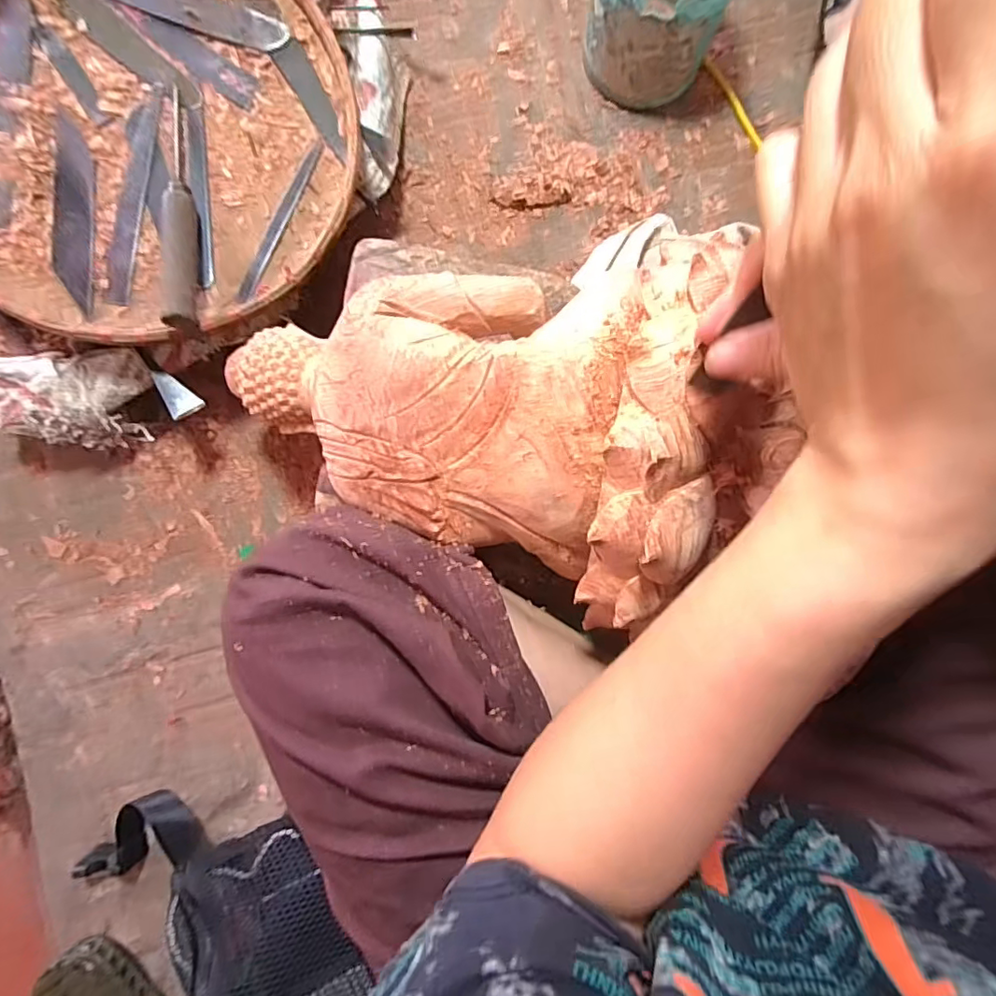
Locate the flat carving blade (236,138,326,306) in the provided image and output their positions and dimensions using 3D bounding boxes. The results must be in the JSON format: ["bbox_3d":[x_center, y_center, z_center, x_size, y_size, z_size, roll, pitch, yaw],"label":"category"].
[{"bbox_3d":[-0.155,-0.198,0.383,0.011,0.004,0.126,24,85,-1],"label":"flat carving blade"}]

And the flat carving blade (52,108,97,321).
[{"bbox_3d":[-0.290,-0.193,0.369,0.026,0.004,0.134,-1,88,-7],"label":"flat carving blade"}]

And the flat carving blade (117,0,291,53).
[{"bbox_3d":[-0.213,-0.346,0.380,0.131,0.006,0.027,19,85,-1],"label":"flat carving blade"}]

